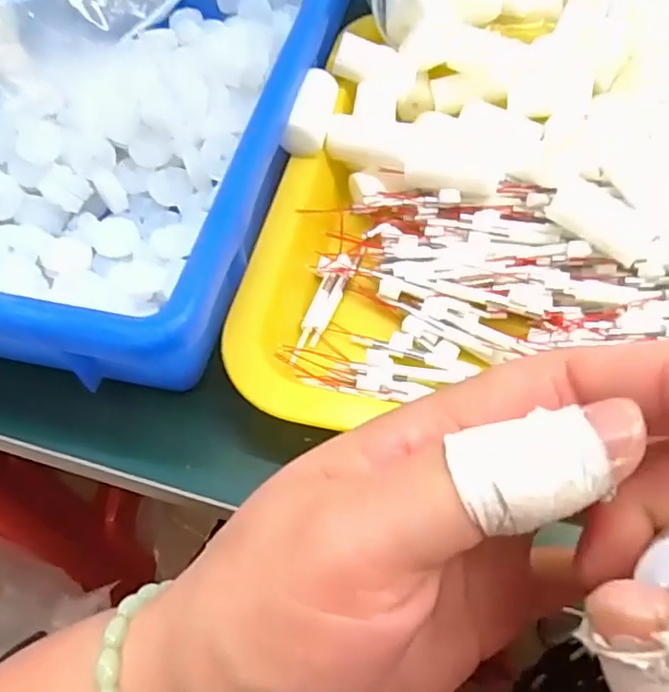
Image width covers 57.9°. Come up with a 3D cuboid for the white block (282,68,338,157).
[{"bbox_3d":[-0.010,-0.108,0.280,0.015,0.013,0.051,10,59,8],"label":"white block"}]

